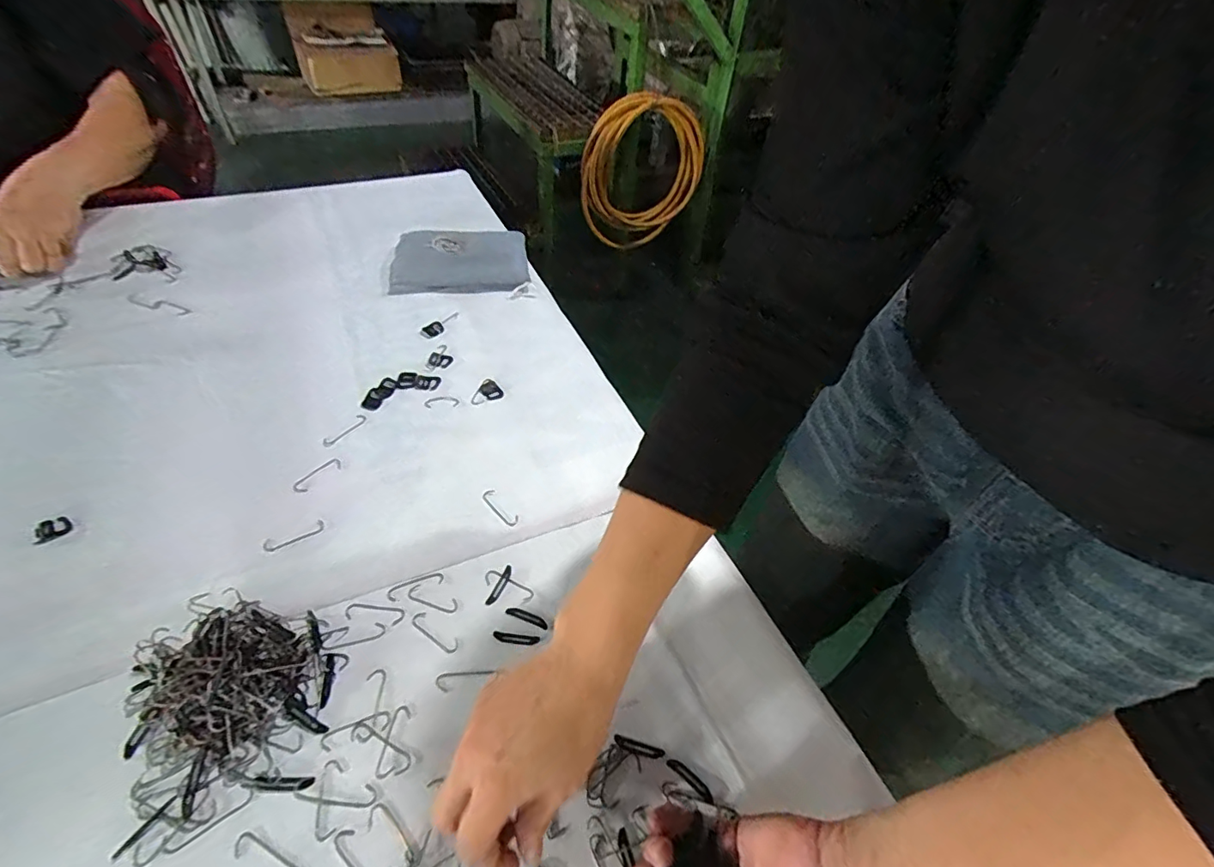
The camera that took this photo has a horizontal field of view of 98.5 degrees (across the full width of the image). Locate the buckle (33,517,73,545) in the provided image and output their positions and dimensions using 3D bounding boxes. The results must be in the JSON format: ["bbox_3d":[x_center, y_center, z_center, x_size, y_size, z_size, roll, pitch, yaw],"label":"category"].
[{"bbox_3d":[-0.428,0.074,0.404,0.014,0.011,0.025,15,48,7],"label":"buckle"}]

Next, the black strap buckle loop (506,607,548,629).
[{"bbox_3d":[-0.061,0.139,0.396,0.033,0.004,0.008,18,49,9],"label":"black strap buckle loop"}]

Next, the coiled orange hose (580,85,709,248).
[{"bbox_3d":[0.097,-0.729,1.467,0.350,0.394,0.124,-6,49,-12],"label":"coiled orange hose"}]

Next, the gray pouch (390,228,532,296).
[{"bbox_3d":[-0.192,-0.227,0.684,0.170,0.031,0.113,-3,49,-10],"label":"gray pouch"}]

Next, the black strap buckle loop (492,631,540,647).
[{"bbox_3d":[-0.067,0.151,0.384,0.033,0.004,0.008,8,48,0],"label":"black strap buckle loop"}]

